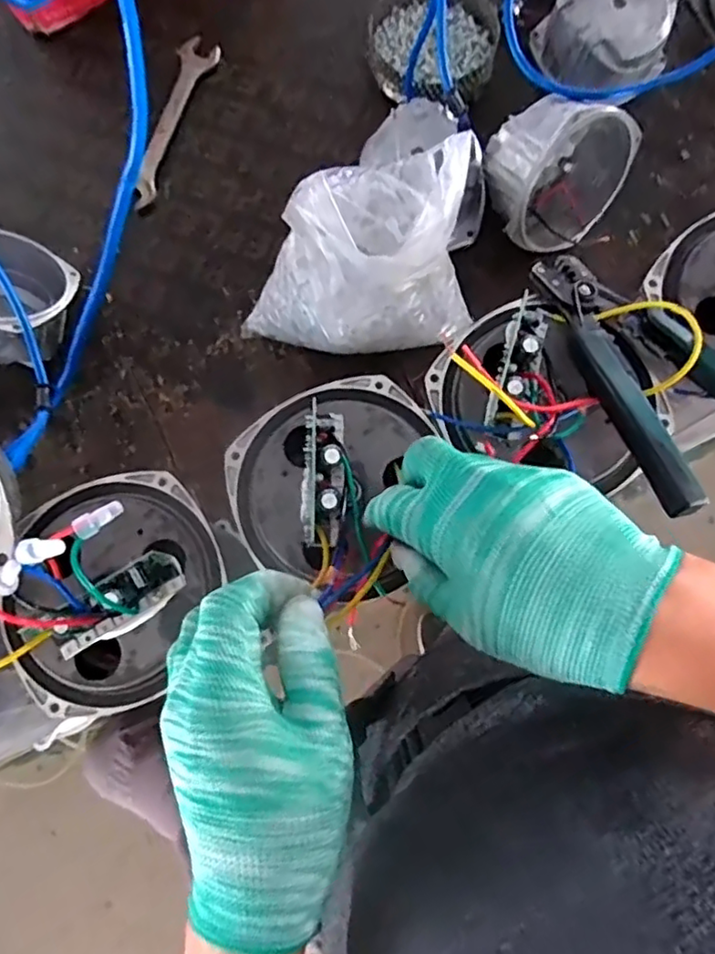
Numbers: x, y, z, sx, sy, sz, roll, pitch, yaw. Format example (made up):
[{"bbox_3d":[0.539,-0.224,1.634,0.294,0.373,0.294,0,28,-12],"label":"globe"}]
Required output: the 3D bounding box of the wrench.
[{"bbox_3d":[-0.211,-0.399,0.674,0.044,0.014,0.222,18,80,5],"label":"wrench"}]

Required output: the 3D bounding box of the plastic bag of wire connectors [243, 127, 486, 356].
[{"bbox_3d":[-0.010,-0.198,0.545,0.205,0.175,0.158,-23,79,-3],"label":"plastic bag of wire connectors"}]

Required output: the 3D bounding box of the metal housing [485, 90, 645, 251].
[{"bbox_3d":[0.189,-0.296,0.584,0.133,0.128,0.079,-52,58,28],"label":"metal housing"}]

